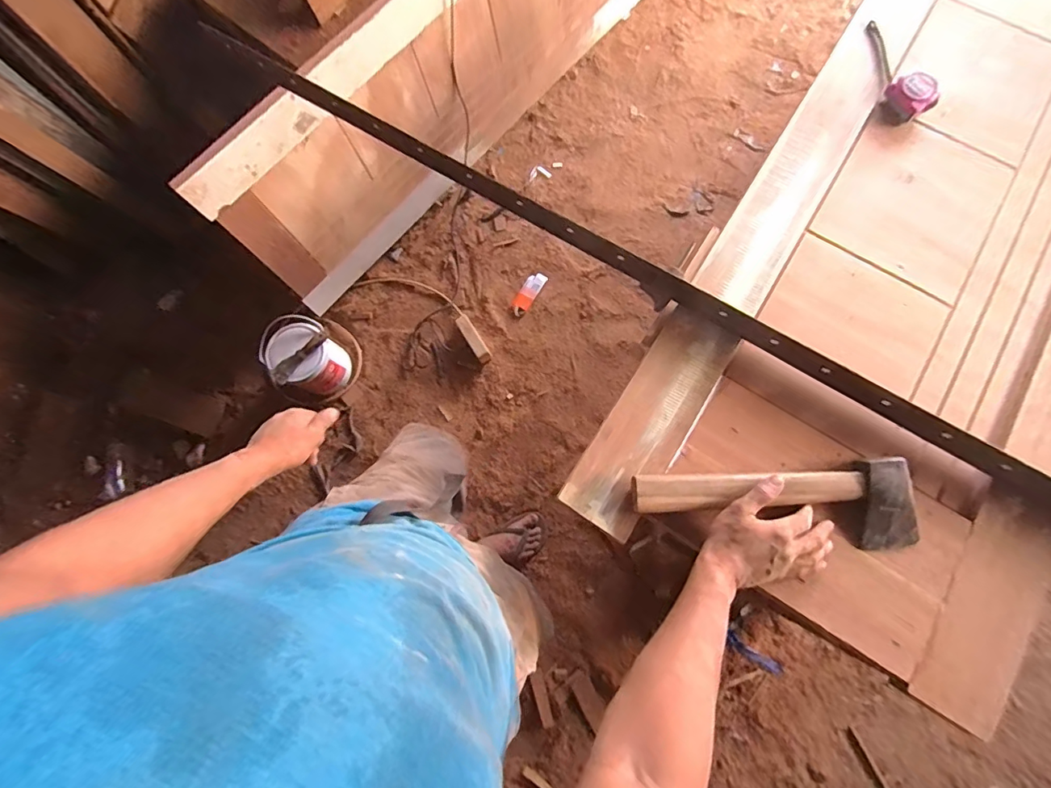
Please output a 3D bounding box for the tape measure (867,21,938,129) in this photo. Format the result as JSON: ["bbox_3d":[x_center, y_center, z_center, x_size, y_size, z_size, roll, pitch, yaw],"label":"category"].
[{"bbox_3d":[0.603,-0.528,0.781,0.071,0.034,0.187,0,77,2],"label":"tape measure"}]

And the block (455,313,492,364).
[{"bbox_3d":[-0.160,-0.172,1.510,0.043,0.024,0.173,-31,78,-5],"label":"block"}]

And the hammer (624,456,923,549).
[{"bbox_3d":[0.315,0.129,0.602,0.356,0.044,0.104,3,78,-2],"label":"hammer"}]

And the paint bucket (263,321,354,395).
[{"bbox_3d":[-0.649,-0.108,1.437,0.195,0.193,0.191,33,80,8],"label":"paint bucket"}]

